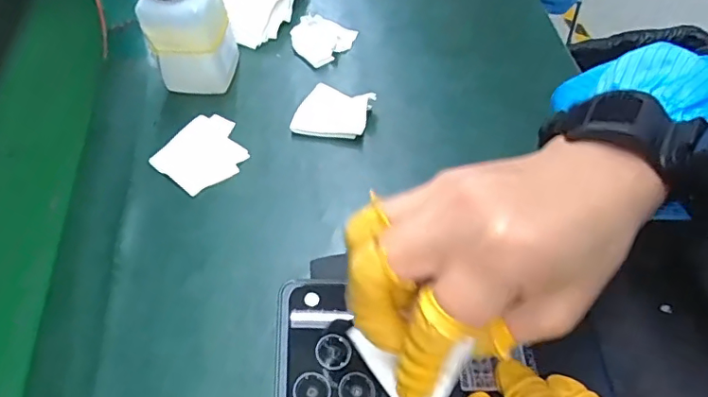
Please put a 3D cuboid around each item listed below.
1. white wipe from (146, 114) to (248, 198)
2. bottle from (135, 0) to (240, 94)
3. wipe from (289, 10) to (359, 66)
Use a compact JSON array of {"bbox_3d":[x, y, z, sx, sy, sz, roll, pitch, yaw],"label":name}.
[{"bbox_3d":[-0.111,-0.035,0.395,0.060,0.005,0.063,31,61,24],"label":"white wipe"},{"bbox_3d":[-0.127,-0.142,0.395,0.062,0.129,0.056,-11,53,-4],"label":"bottle"},{"bbox_3d":[-0.027,-0.141,0.459,0.051,0.018,0.045,-36,59,-21],"label":"wipe"}]

